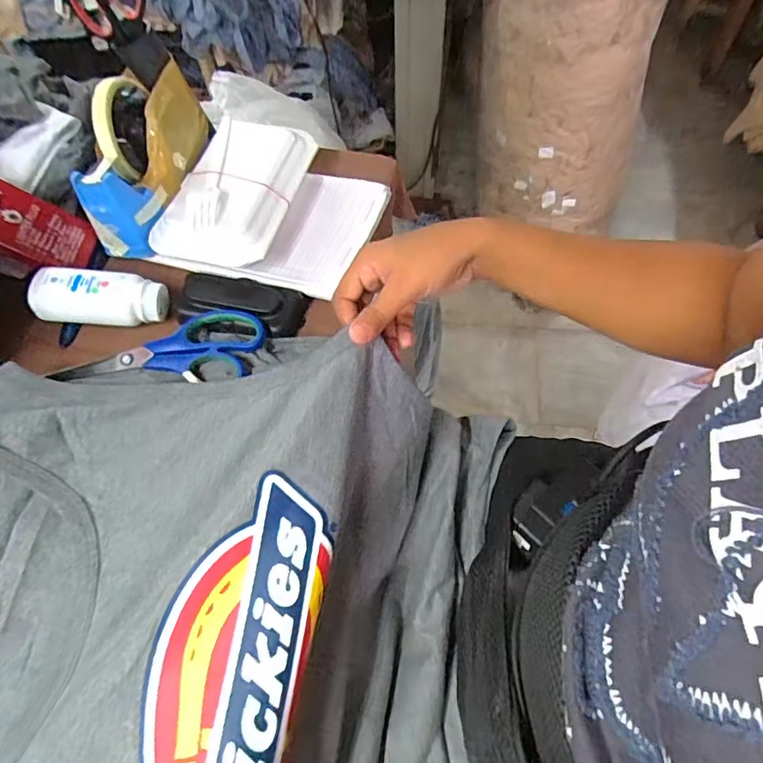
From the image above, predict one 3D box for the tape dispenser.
[{"bbox_3d":[-0.222,-0.214,0.470,0.061,0.088,0.170,2,61,4],"label":"tape dispenser"}]

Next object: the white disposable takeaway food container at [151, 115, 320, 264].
[{"bbox_3d":[-0.137,-0.175,0.472,0.113,0.051,0.165,9,61,8],"label":"white disposable takeaway food container"}]

